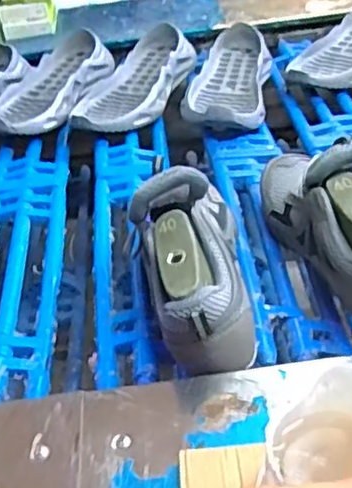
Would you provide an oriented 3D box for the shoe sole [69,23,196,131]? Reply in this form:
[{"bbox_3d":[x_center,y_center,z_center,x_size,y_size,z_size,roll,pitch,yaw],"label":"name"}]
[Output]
[{"bbox_3d":[-0.065,-0.255,1.033,0.119,0.056,0.286,9,39,20],"label":"shoe sole"}]

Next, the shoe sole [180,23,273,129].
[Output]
[{"bbox_3d":[0.079,-0.243,1.000,0.112,0.063,0.281,2,37,11],"label":"shoe sole"}]

